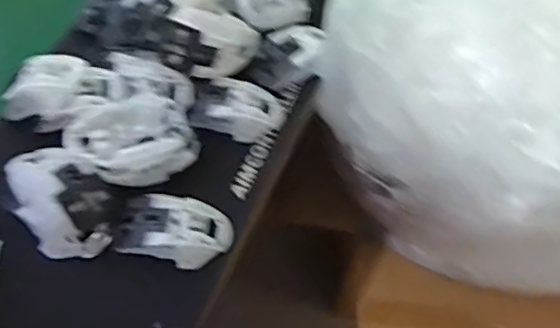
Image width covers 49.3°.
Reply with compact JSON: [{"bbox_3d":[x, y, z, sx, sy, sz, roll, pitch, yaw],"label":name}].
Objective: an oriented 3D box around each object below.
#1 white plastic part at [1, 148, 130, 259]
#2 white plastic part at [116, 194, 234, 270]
[{"bbox_3d":[-0.213,0.032,0.599,0.091,0.056,0.122,-38,63,-19],"label":"white plastic part"},{"bbox_3d":[-0.103,0.063,0.599,0.108,0.038,0.069,7,58,8],"label":"white plastic part"}]

